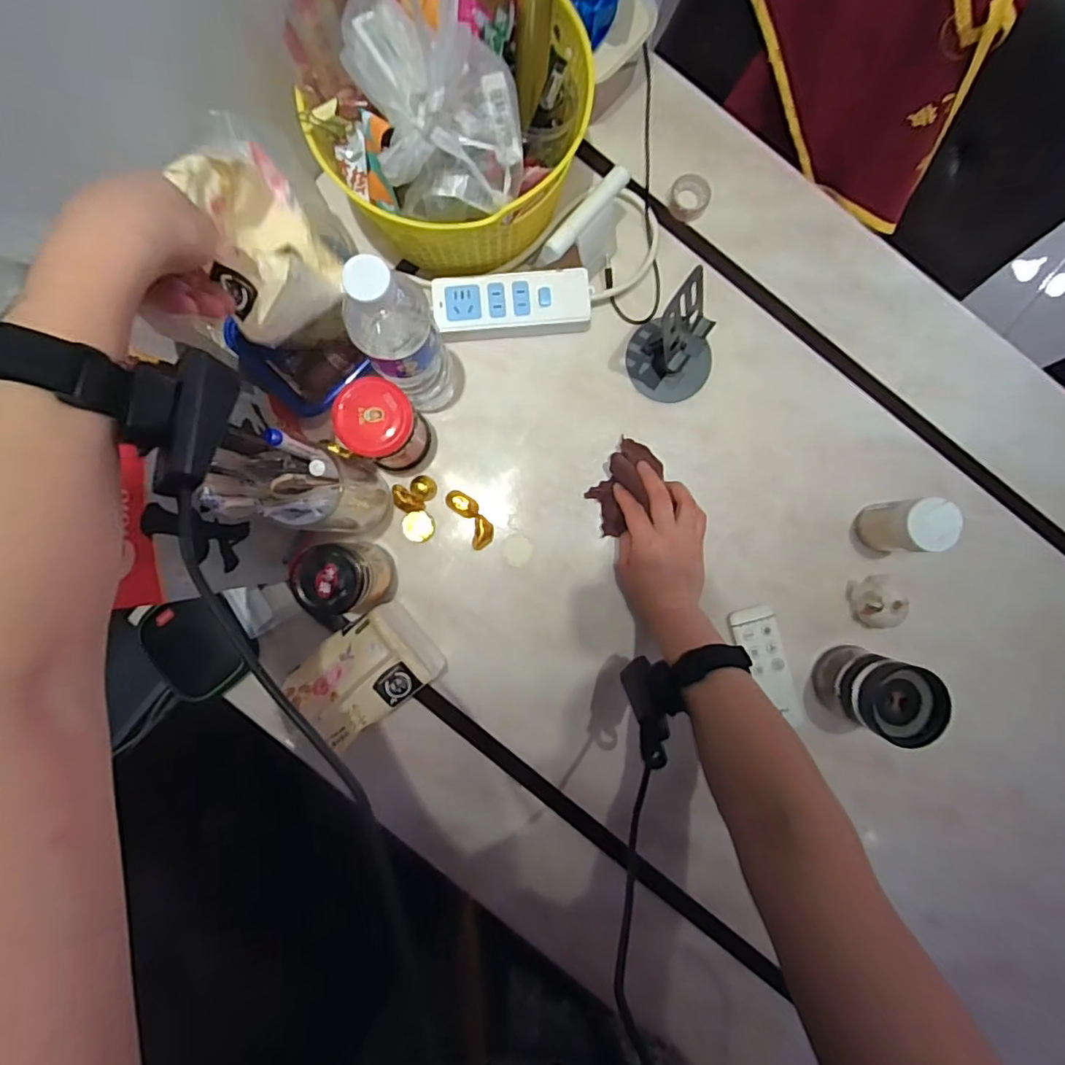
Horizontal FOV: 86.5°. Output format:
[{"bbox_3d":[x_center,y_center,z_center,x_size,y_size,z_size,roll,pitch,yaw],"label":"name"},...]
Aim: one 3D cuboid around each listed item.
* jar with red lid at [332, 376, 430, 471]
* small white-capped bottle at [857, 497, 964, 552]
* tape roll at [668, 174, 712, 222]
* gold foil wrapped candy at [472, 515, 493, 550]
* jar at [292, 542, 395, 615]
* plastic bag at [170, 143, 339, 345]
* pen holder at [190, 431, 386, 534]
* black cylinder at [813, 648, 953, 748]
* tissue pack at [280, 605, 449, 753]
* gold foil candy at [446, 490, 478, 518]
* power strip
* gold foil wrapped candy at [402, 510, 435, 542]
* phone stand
[{"bbox_3d":[-0.133,-0.095,0.524,0.063,0.127,0.062,0,89,-2],"label":"jar with red lid"},{"bbox_3d":[0.361,-0.005,0.550,0.055,0.101,0.051,1,89,-2],"label":"small white-capped bottle"},{"bbox_3d":[0.161,-0.343,0.582,0.039,0.023,0.039,0,89,-2],"label":"tape roll"},{"bbox_3d":[-0.050,0.001,0.577,0.019,0.018,0.034,7,89,-1],"label":"gold foil wrapped candy"},{"bbox_3d":[-0.167,0.041,0.524,0.061,0.128,0.064,0,89,-2],"label":"jar"},{"bbox_3d":[-0.190,-0.212,0.408,0.066,0.088,0.128,-17,91,-1],"label":"plastic bag"},{"bbox_3d":[-0.176,-0.033,0.469,0.063,0.223,0.065,6,89,-1],"label":"pen holder"},{"bbox_3d":[0.328,0.152,0.548,0.072,0.103,0.072,0,89,-2],"label":"black cylinder"},{"bbox_3d":[-0.158,0.132,0.545,0.121,0.086,0.082,-35,90,-2],"label":"tissue pack"},{"bbox_3d":[-0.071,-0.029,0.575,0.037,0.020,0.021,34,88,-1],"label":"gold foil candy"},{"bbox_3d":[-0.020,-0.227,0.569,0.152,0.033,0.062,-5,89,-2],"label":"power strip"},{"bbox_3d":[-0.116,-0.007,0.580,0.033,0.012,0.031,0,89,-2],"label":"gold foil wrapped candy"},{"bbox_3d":[0.139,-0.173,0.527,0.083,0.122,0.072,32,88,-1],"label":"phone stand"}]

